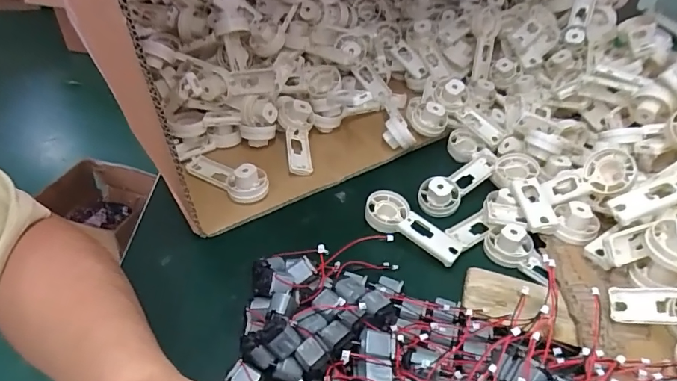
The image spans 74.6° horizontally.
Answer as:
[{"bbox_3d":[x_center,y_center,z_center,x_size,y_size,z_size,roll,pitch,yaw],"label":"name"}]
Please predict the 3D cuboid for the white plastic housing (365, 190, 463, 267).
[{"bbox_3d":[0.068,0.031,0.400,0.089,0.021,0.045,20,44,19],"label":"white plastic housing"}]

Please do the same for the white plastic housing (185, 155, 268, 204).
[{"bbox_3d":[-0.111,-0.020,0.444,0.093,0.033,0.036,30,47,28],"label":"white plastic housing"}]

